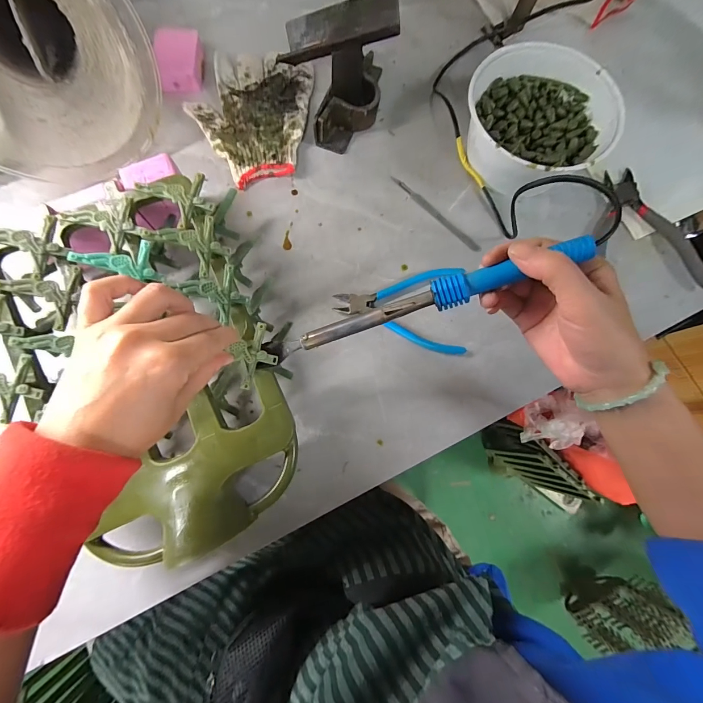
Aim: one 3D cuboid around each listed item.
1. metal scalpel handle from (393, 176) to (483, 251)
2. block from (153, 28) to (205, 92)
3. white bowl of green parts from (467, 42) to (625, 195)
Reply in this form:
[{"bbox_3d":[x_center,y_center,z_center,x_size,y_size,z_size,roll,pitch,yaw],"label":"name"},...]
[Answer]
[{"bbox_3d":[0.104,-0.168,0.416,0.011,0.004,0.136,-44,82,-10],"label":"metal scalpel handle"},{"bbox_3d":[-0.221,-0.375,0.440,0.053,0.023,0.084,-7,78,-3],"label":"block"},{"bbox_3d":[0.209,-0.265,0.402,0.163,0.070,0.153,0,77,-1],"label":"white bowl of green parts"}]

